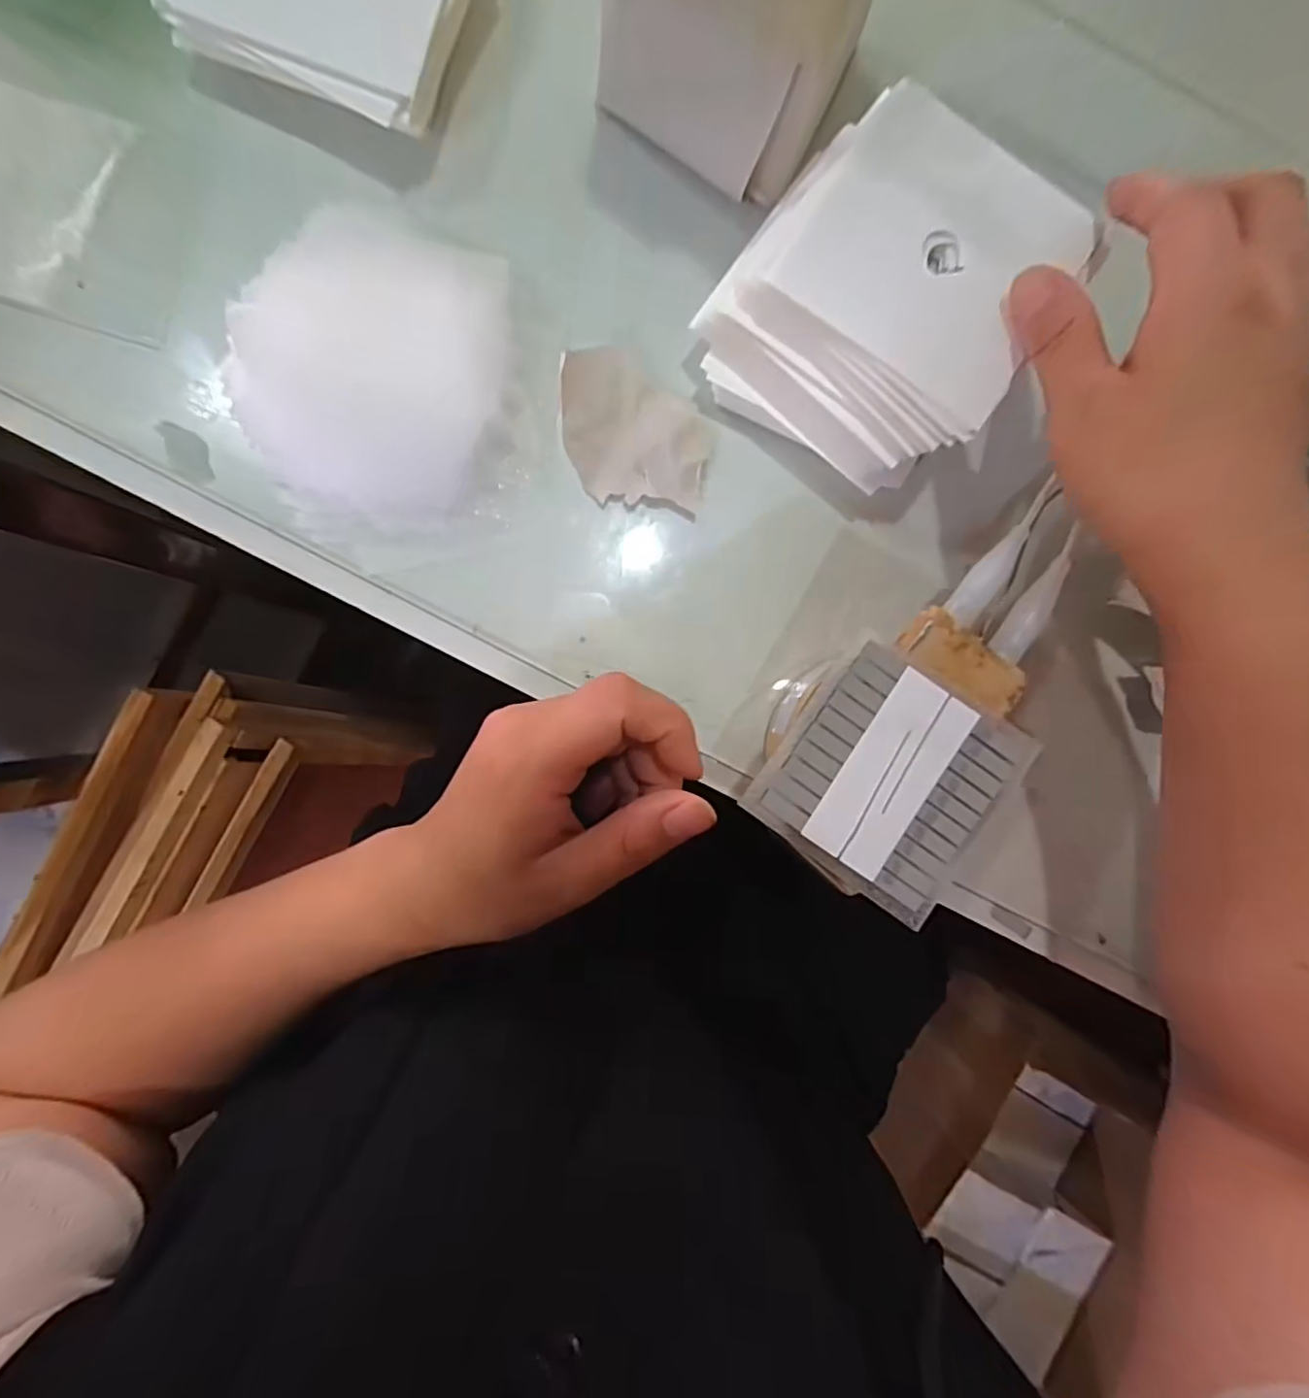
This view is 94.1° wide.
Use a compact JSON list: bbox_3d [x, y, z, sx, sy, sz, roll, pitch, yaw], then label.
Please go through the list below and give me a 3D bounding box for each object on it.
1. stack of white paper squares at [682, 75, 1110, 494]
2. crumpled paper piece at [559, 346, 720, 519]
[{"bbox_3d":[0.094,-0.163,0.252,0.110,0.052,0.116,35,96,-5],"label":"stack of white paper squares"},{"bbox_3d":[-0.008,-0.123,0.280,0.070,0.009,0.064,3,96,-9],"label":"crumpled paper piece"}]

